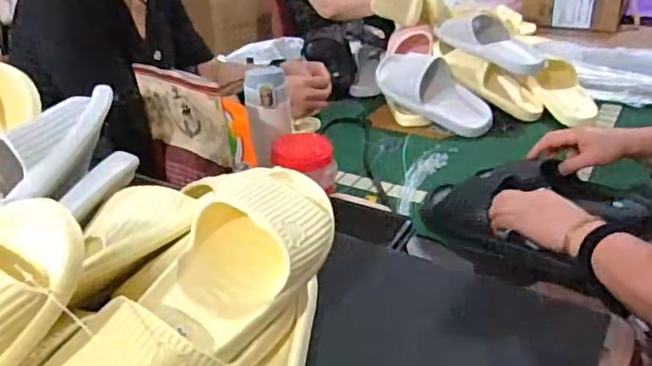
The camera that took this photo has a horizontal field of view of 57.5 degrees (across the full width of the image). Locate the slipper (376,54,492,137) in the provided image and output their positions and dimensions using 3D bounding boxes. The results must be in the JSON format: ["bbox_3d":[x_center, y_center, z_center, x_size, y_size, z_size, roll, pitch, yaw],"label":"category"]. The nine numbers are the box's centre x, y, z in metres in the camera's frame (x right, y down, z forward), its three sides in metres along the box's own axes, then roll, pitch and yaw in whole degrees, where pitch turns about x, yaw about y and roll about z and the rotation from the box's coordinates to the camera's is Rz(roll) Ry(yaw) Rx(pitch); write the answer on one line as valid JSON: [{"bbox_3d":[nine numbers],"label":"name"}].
[{"bbox_3d":[0.221,-0.195,1.251,0.286,0.106,0.100,38,42,21],"label":"slipper"}]

